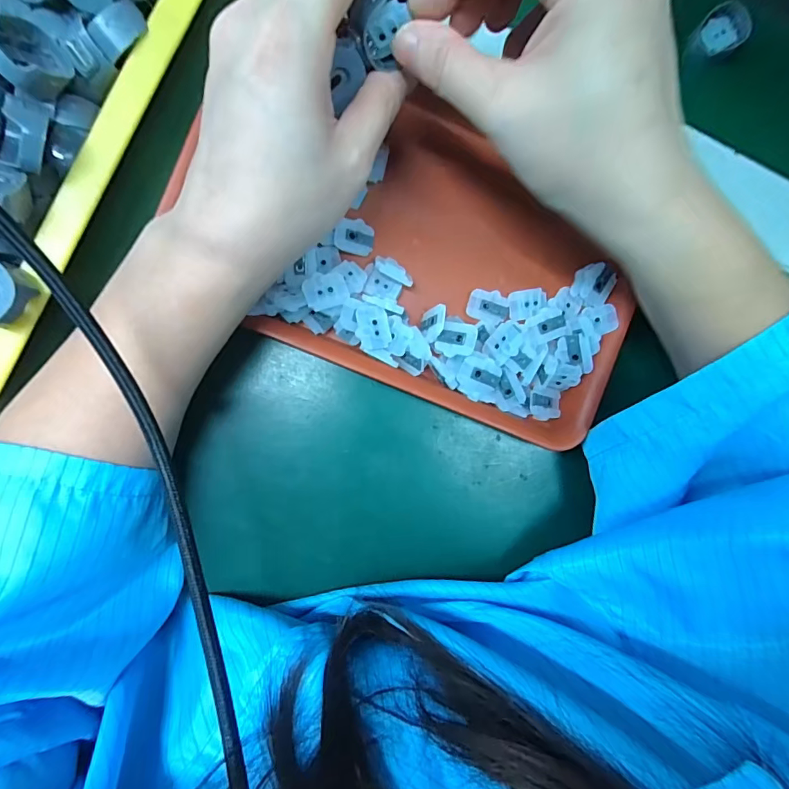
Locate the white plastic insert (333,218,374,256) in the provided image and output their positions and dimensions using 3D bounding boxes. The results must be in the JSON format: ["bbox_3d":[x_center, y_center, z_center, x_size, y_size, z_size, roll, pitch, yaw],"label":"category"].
[{"bbox_3d":[-0.020,-0.082,0.237,0.021,0.004,0.017,11,94,-26],"label":"white plastic insert"}]

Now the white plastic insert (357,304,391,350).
[{"bbox_3d":[-0.010,-0.033,0.228,0.017,0.010,0.021,-1,90,-4],"label":"white plastic insert"}]

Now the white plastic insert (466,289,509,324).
[{"bbox_3d":[0.051,-0.048,0.248,0.022,0.004,0.016,14,89,-4],"label":"white plastic insert"}]

